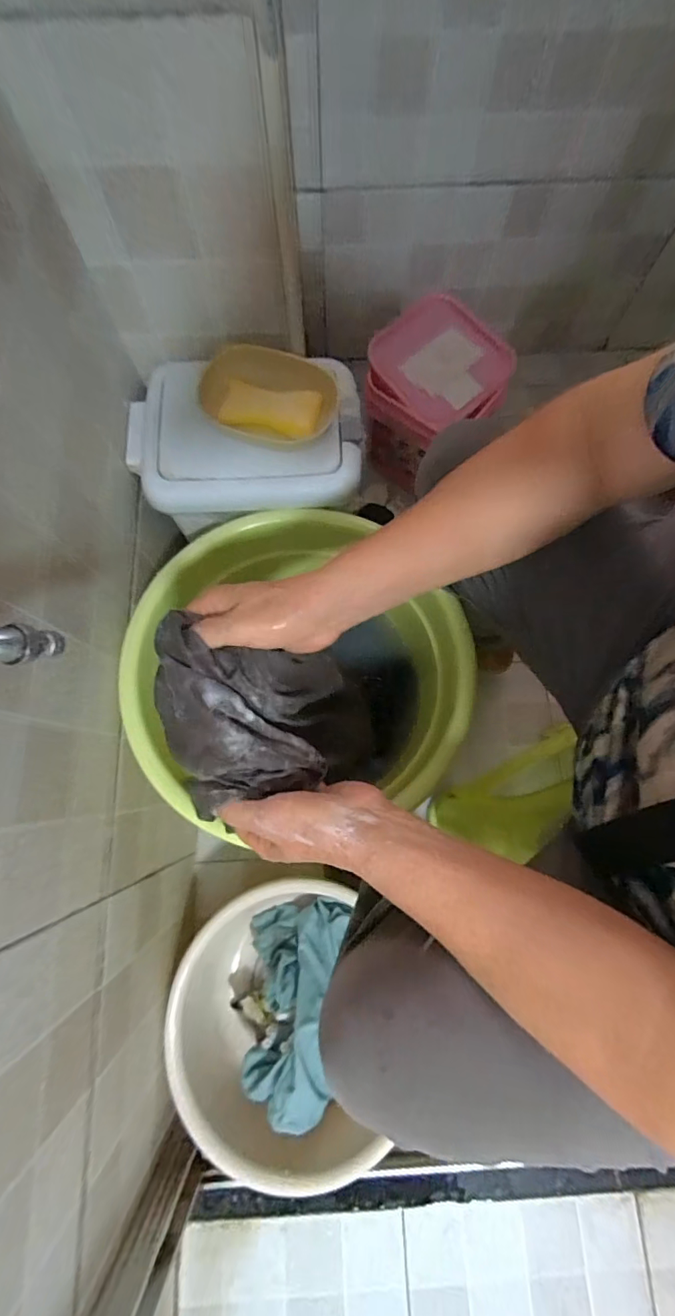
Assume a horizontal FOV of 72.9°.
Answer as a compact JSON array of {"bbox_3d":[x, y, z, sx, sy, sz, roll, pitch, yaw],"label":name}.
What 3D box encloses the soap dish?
[{"bbox_3d":[-0.075,-0.287,0.505,0.148,0.037,0.106,2,75,1],"label":"soap dish"}]

